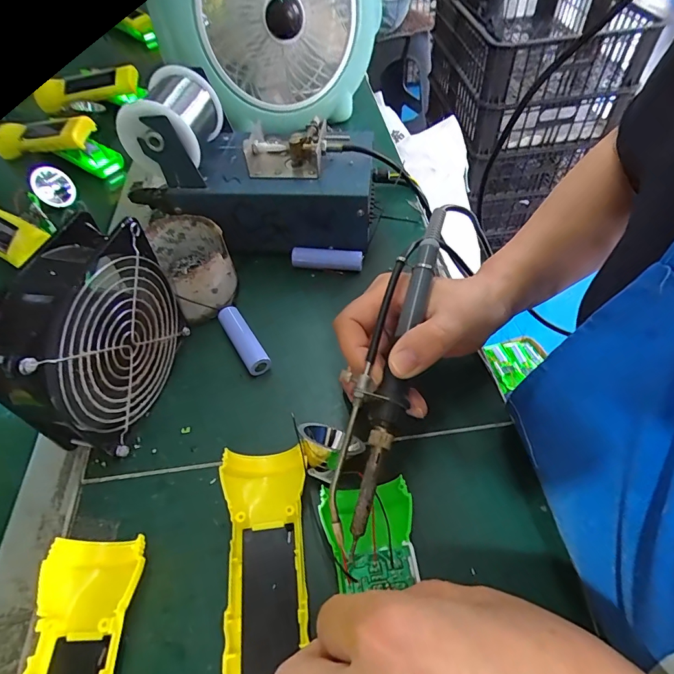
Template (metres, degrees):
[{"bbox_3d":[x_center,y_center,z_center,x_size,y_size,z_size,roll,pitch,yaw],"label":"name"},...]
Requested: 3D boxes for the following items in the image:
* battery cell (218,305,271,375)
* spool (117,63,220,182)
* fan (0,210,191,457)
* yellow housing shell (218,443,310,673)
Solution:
[{"bbox_3d":[-0.075,0.003,0.334,0.016,0.020,0.067,-27,56,-18],"label":"battery cell"},{"bbox_3d":[-0.138,-0.180,0.346,0.063,0.060,0.082,3,52,5],"label":"spool"},{"bbox_3d":[-0.152,0.005,0.270,0.042,0.122,0.122,10,53,10],"label":"fan"},{"bbox_3d":[-0.038,0.139,0.222,0.044,0.026,0.162,-6,52,-2],"label":"yellow housing shell"}]

